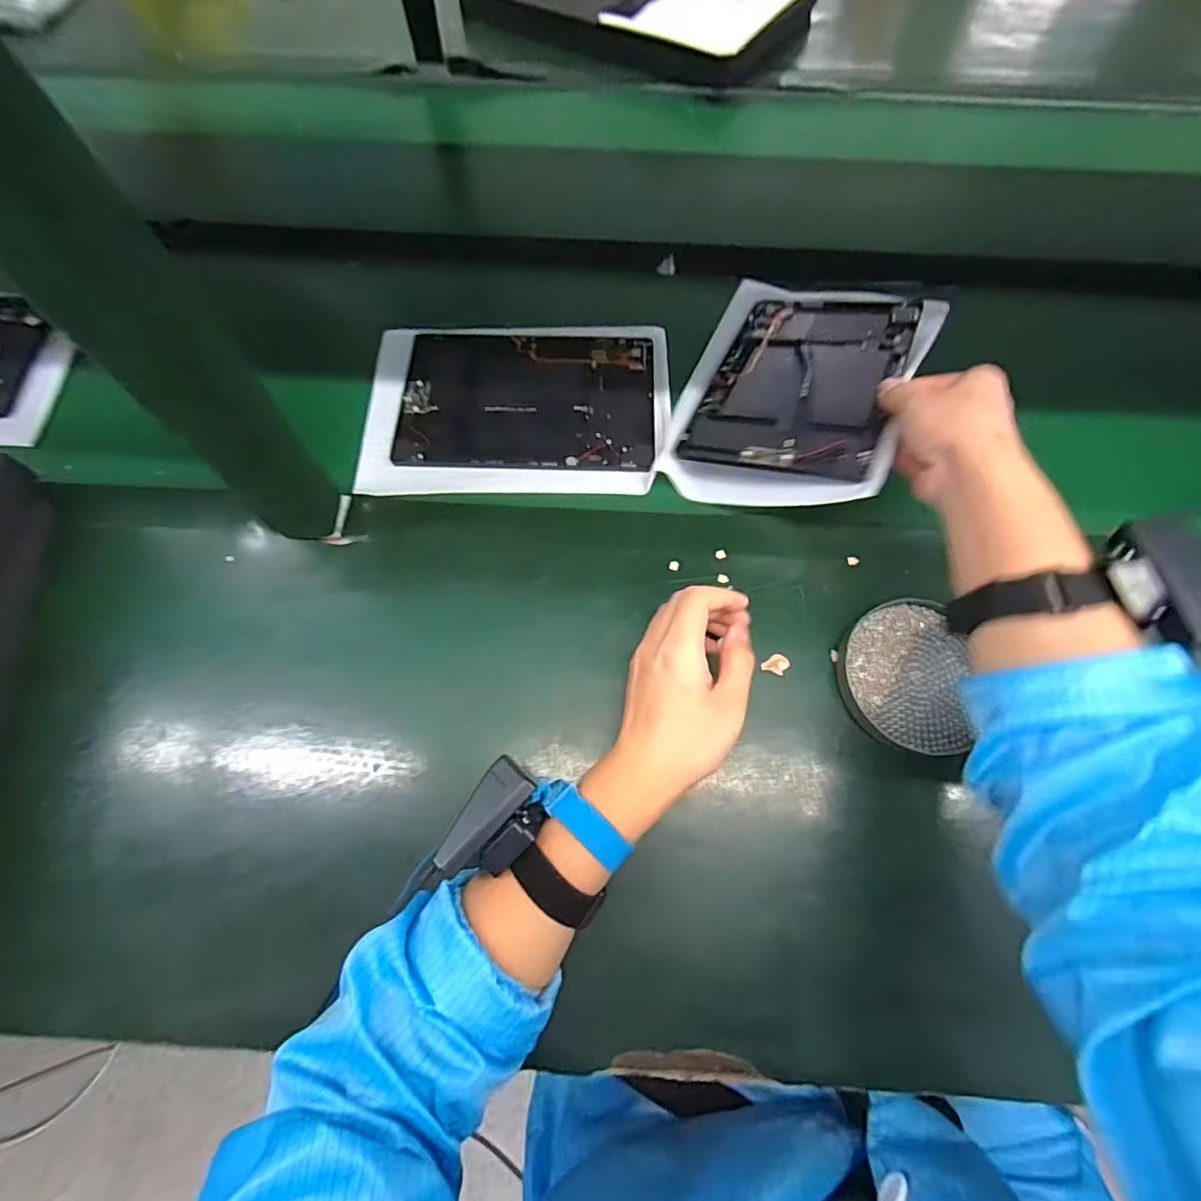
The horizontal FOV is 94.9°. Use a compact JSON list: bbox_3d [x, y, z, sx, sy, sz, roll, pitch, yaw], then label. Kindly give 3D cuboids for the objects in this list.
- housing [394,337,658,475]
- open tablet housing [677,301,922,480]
[{"bbox_3d":[-0.067,-0.192,0.523,0.231,0.010,0.160,2,69,0],"label":"housing"},{"bbox_3d":[0.181,-0.201,0.491,0.153,0.007,0.230,15,61,26],"label":"open tablet housing"}]

